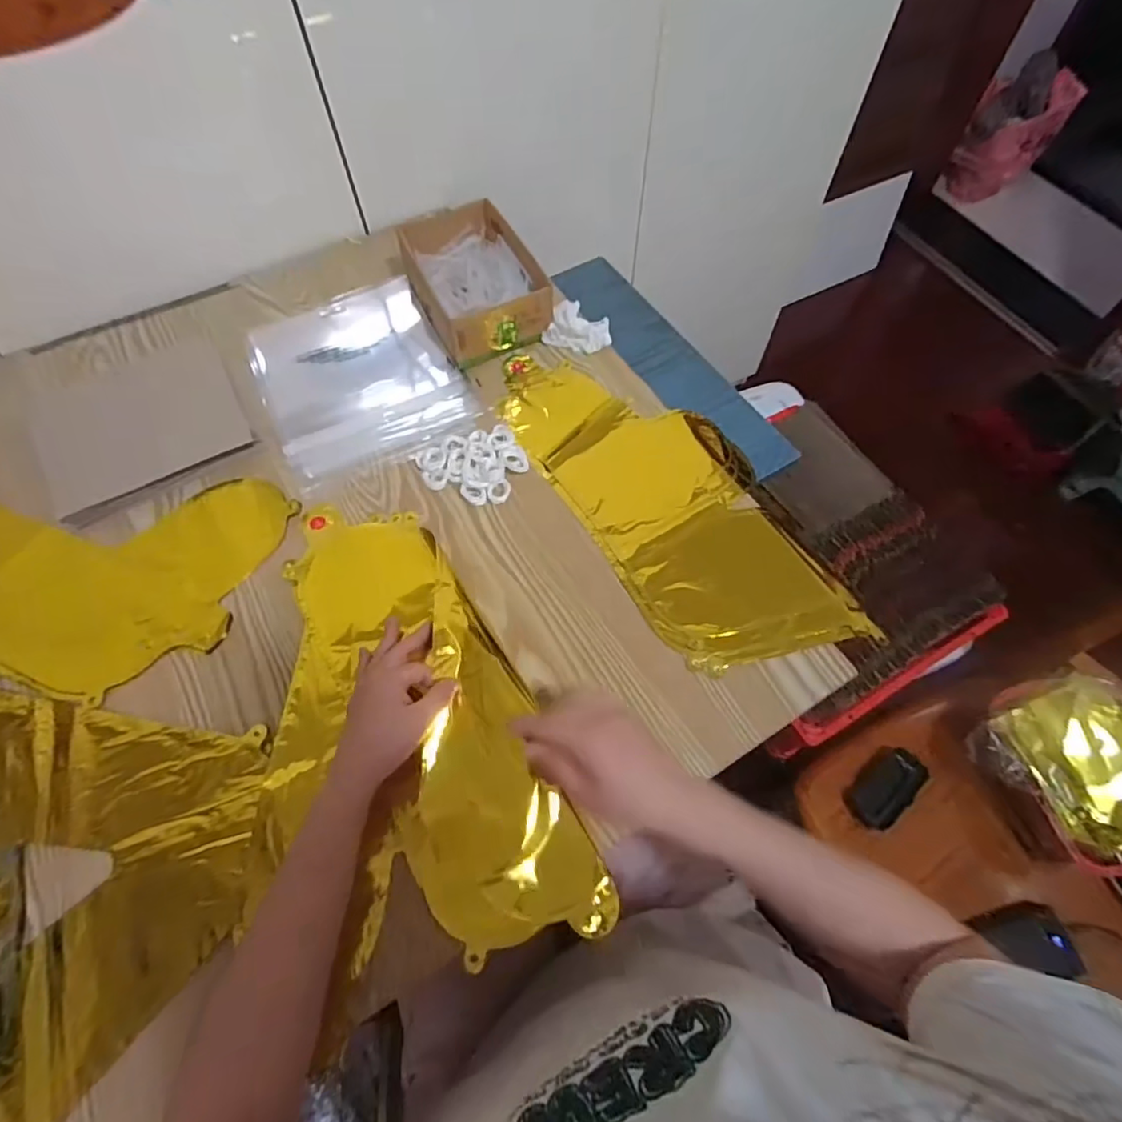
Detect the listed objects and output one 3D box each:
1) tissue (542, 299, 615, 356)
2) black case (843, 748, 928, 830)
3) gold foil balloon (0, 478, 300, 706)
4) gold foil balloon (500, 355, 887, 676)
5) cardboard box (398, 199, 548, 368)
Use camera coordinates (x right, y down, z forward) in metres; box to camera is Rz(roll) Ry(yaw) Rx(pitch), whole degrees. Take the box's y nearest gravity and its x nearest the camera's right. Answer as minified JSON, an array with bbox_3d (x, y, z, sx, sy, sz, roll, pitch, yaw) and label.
[{"bbox_3d":[0.022,-0.275,0.683,0.077,0.033,0.055,14,64,7],"label":"tissue"},{"bbox_3d":[0.423,0.295,0.761,0.062,0.025,0.105,40,69,18],"label":"black case"},{"bbox_3d":[-0.478,-0.013,0.557,0.381,0.008,0.228,16,64,8],"label":"gold foil balloon"},{"bbox_3d":[0.106,-0.077,0.596,0.190,0.012,0.425,-28,67,-14],"label":"gold foil balloon"},{"bbox_3d":[-0.102,-0.326,0.685,0.131,0.065,0.197,-23,66,-12],"label":"cardboard box"}]

